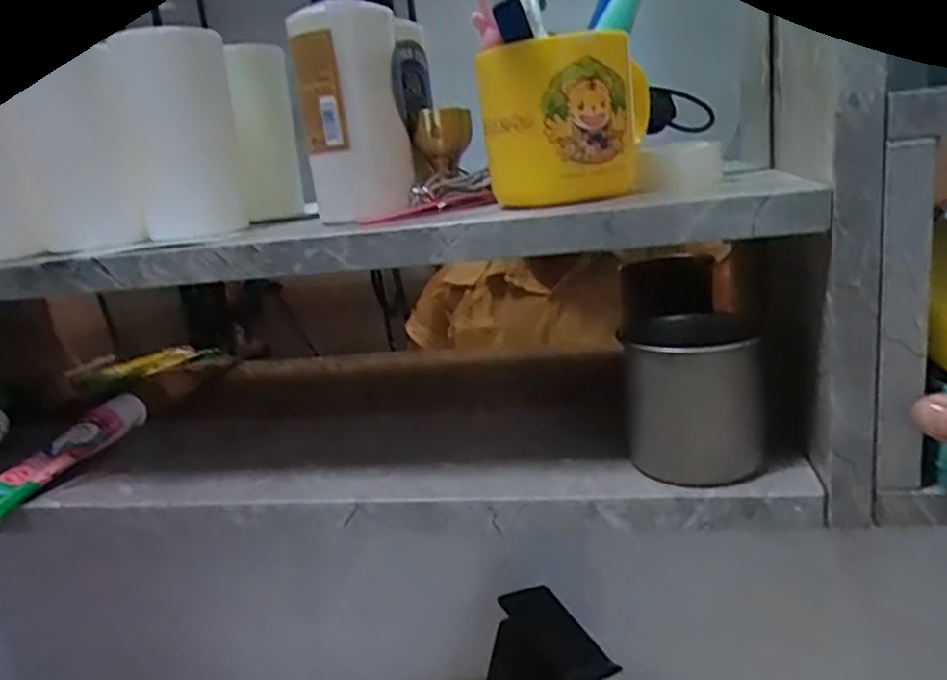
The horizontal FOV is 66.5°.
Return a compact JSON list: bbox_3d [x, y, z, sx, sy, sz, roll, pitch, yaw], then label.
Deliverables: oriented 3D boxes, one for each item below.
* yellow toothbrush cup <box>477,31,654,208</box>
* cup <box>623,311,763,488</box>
[{"bbox_3d":[0.048,-0.108,0.360,0.075,0.071,0.088,-3,15,15],"label":"yellow toothbrush cup"},{"bbox_3d":[0.111,0.028,0.360,0.060,0.072,0.059,-1,16,20],"label":"cup"}]

